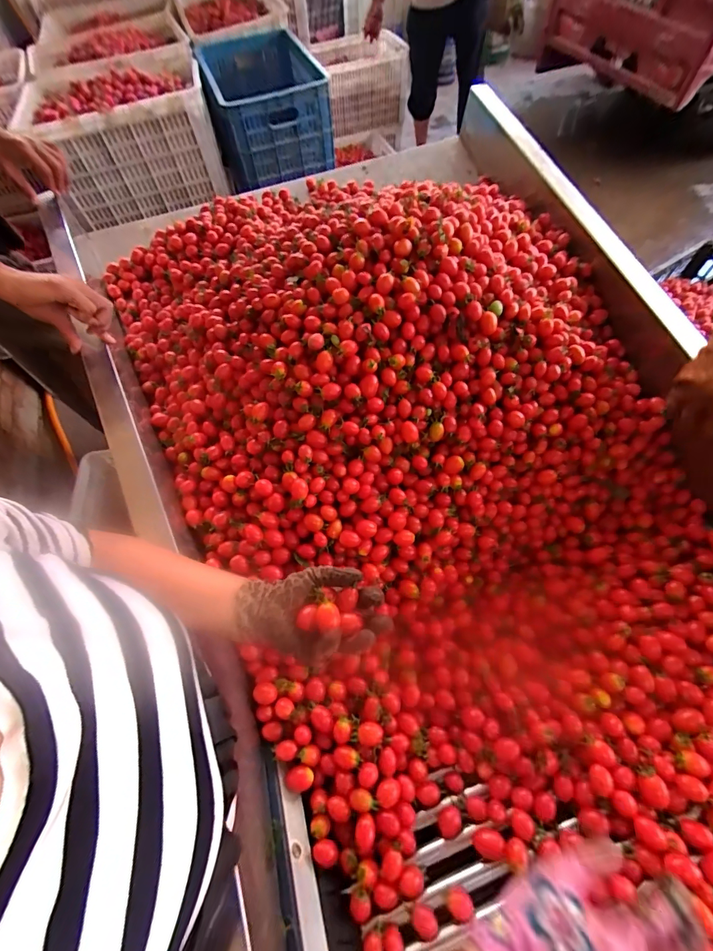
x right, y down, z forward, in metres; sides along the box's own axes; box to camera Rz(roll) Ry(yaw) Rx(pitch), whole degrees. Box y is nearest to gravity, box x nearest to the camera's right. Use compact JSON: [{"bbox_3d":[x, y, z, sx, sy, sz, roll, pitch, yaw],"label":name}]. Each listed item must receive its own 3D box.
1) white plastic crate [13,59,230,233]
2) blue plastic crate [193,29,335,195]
[{"bbox_3d":[-0.695,-1.029,1.215,0.494,0.270,0.314,-19,61,-7],"label":"white plastic crate"},{"bbox_3d":[-0.311,-1.265,1.337,0.374,0.233,0.654,-16,61,-5],"label":"blue plastic crate"}]

